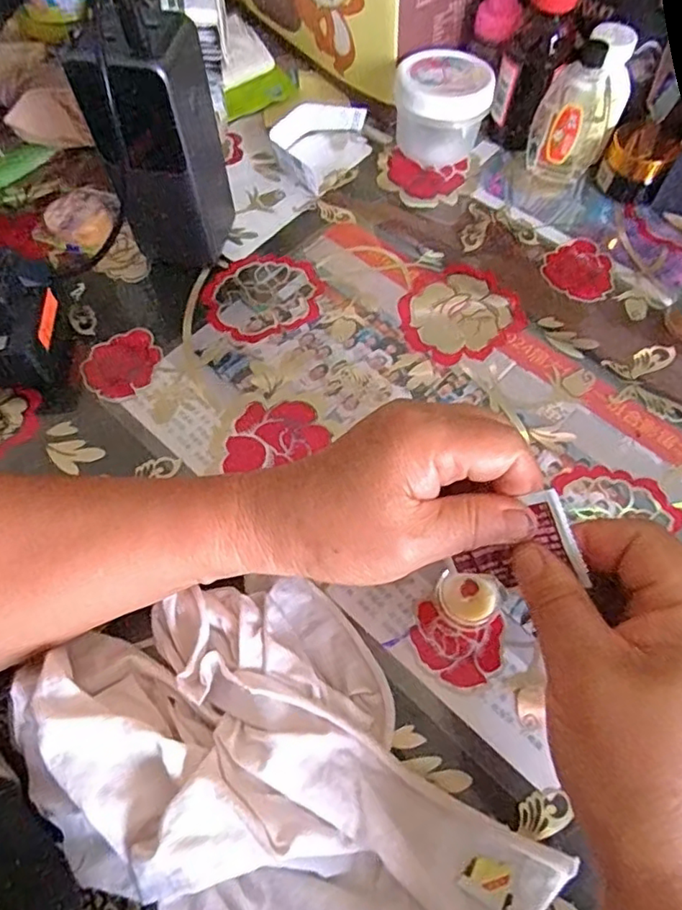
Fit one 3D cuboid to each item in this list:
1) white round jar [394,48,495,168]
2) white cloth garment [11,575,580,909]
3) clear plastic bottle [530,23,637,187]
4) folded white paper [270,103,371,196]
[{"bbox_3d":[0.070,-0.248,0.416,0.061,0.053,0.058,0,63,0],"label":"white round jar"},{"bbox_3d":[-0.032,0.133,0.226,0.141,0.041,0.200,-37,68,-17],"label":"white cloth garment"},{"bbox_3d":[0.163,-0.234,0.392,0.047,0.086,0.042,29,66,14],"label":"clear plastic bottle"},{"bbox_3d":[-0.010,-0.233,0.424,0.048,0.029,0.073,40,69,18],"label":"folded white paper"}]

